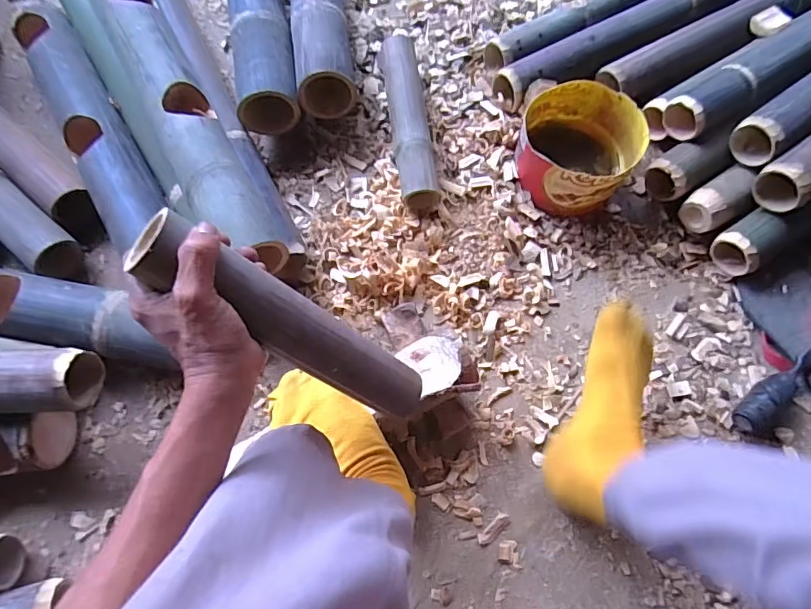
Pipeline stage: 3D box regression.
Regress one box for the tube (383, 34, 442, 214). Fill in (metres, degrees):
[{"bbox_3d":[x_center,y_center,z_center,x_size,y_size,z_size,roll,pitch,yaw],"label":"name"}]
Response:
[{"bbox_3d":[0.005,-0.258,0.699,0.055,0.052,0.263,-8,71,-5],"label":"tube"}]

